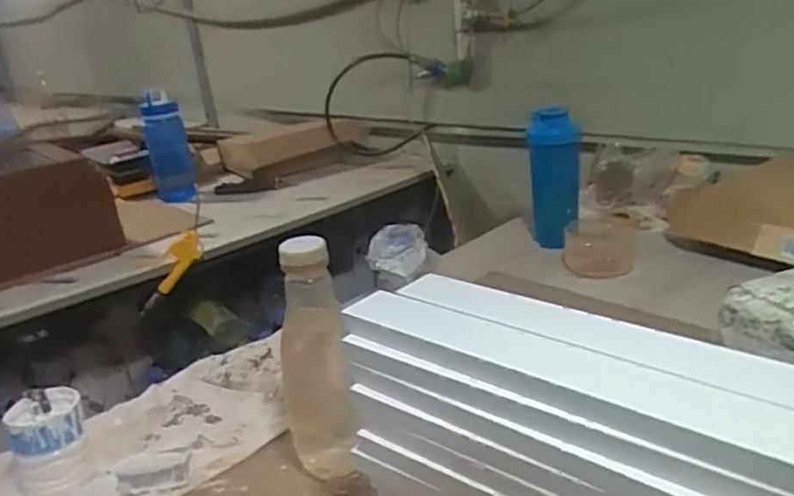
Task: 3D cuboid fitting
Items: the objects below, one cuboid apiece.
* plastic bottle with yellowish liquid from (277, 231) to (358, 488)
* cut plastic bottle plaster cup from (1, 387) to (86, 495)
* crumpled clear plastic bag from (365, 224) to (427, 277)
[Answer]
[{"bbox_3d":[-0.080,0.101,0.597,0.063,0.224,0.078,-9,21,-7],"label":"plastic bottle with yellowish liquid"},{"bbox_3d":[-0.342,0.192,0.636,0.073,0.080,0.068,-18,23,-27],"label":"cut plastic bottle plaster cup"},{"bbox_3d":[-0.002,0.001,0.889,0.083,0.048,0.075,-5,21,4],"label":"crumpled clear plastic bag"}]

